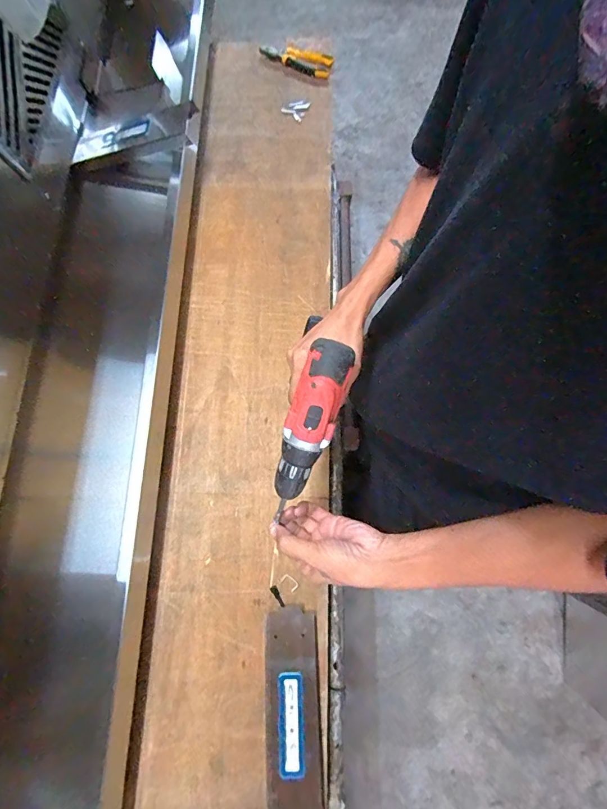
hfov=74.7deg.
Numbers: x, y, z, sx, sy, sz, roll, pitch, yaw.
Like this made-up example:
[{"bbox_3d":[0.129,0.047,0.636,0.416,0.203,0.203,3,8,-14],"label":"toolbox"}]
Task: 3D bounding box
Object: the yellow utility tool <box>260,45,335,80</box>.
[{"bbox_3d":[-0.018,-0.759,0.875,0.159,0.028,0.045,16,75,3],"label":"yellow utility tool"}]

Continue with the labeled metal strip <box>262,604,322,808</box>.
[{"bbox_3d":[-0.017,0.444,0.544,0.074,0.027,0.295,-1,75,-2],"label":"labeled metal strip"}]

